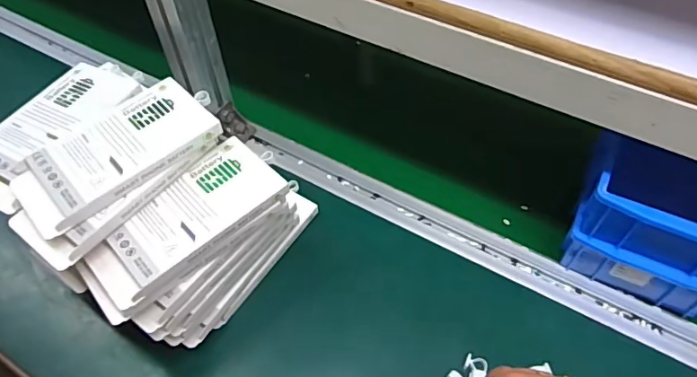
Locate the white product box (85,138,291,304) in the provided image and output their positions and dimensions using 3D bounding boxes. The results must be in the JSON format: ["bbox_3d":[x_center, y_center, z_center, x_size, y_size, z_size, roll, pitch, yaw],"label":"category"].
[{"bbox_3d":[-0.128,0.021,0.398,0.150,0.016,0.073,-36,60,-24],"label":"white product box"}]

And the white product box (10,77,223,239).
[{"bbox_3d":[-0.188,-0.031,0.405,0.152,0.020,0.081,-36,60,-24],"label":"white product box"}]

